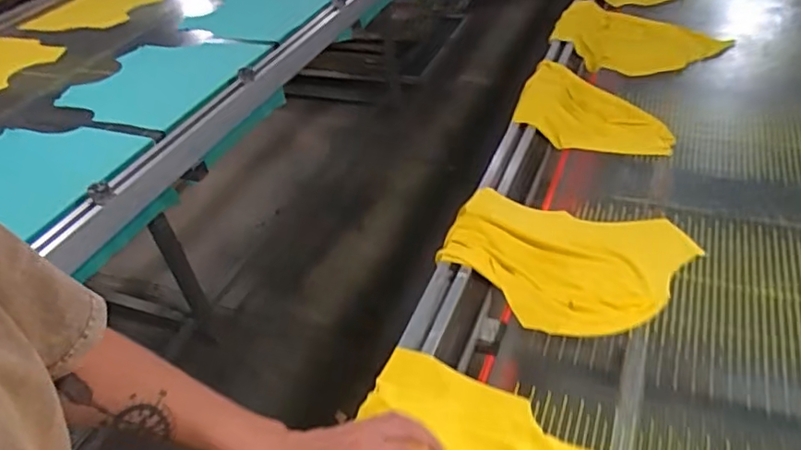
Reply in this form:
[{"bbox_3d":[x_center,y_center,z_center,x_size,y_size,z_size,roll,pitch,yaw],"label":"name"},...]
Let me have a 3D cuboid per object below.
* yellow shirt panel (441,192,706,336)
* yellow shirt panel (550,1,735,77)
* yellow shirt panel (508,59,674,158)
[{"bbox_3d":[0.251,0.049,0.871,0.373,0.044,0.255,4,41,13],"label":"yellow shirt panel"},{"bbox_3d":[0.572,-0.466,1.432,0.407,0.052,0.299,27,51,34],"label":"yellow shirt panel"},{"bbox_3d":[0.407,-0.254,1.214,0.305,0.042,0.300,9,43,19],"label":"yellow shirt panel"}]

